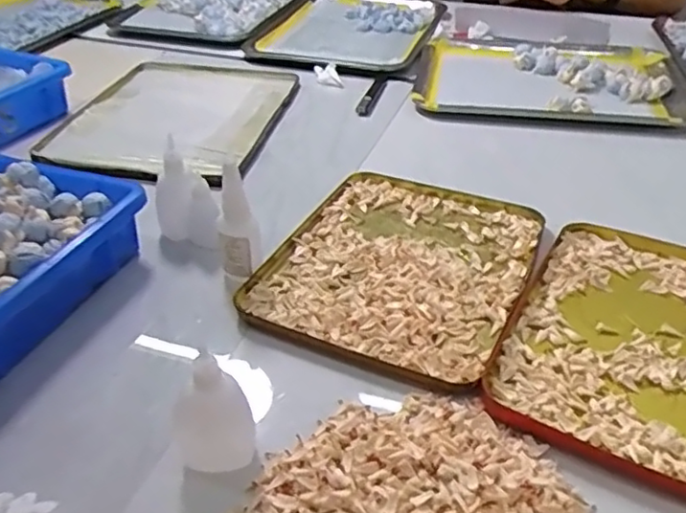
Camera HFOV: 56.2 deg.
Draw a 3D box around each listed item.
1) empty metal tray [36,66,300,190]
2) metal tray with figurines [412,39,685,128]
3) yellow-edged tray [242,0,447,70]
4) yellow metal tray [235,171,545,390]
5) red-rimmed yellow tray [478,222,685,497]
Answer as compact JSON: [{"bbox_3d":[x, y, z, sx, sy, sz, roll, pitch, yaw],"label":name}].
[{"bbox_3d":[-0.204,-0.184,0.805,0.252,0.024,0.326,7,37,9],"label":"empty metal tray"},{"bbox_3d":[0.287,-0.244,0.880,0.348,0.034,0.240,7,37,9],"label":"metal tray with figurines"},{"bbox_3d":[0.016,-0.377,1.045,0.266,0.015,0.336,11,38,15],"label":"yellow-edged tray"},{"bbox_3d":[0.052,0.000,0.553,0.198,0.013,0.253,16,39,20],"label":"yellow metal tray"},{"bbox_3d":[0.236,0.063,0.471,0.201,0.013,0.254,19,40,24],"label":"red-rimmed yellow tray"}]

